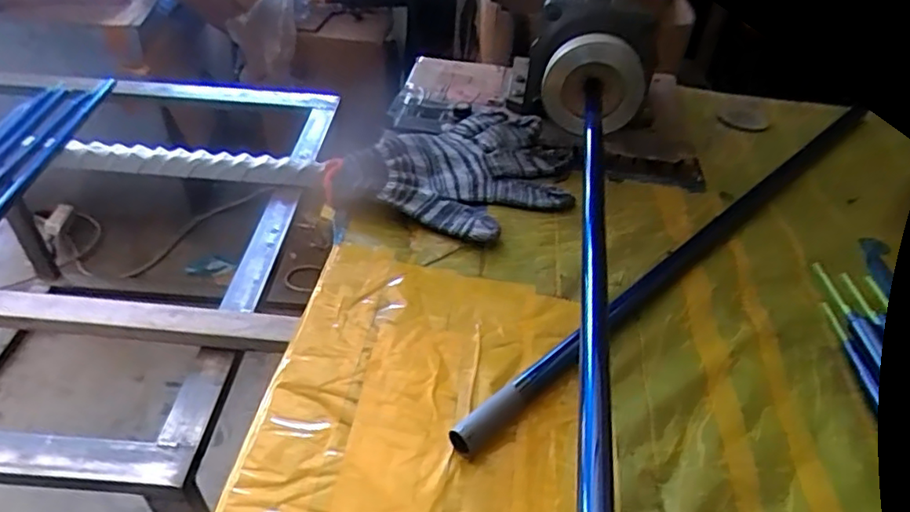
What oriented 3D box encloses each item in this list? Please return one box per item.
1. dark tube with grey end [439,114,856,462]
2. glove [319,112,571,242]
[{"bbox_3d":[0.184,-0.018,0.431,0.507,0.014,0.016,-30,52,-32],"label":"dark tube with grey end"},{"bbox_3d":[-0.001,-0.065,0.456,0.166,0.023,0.135,7,42,3],"label":"glove"}]

